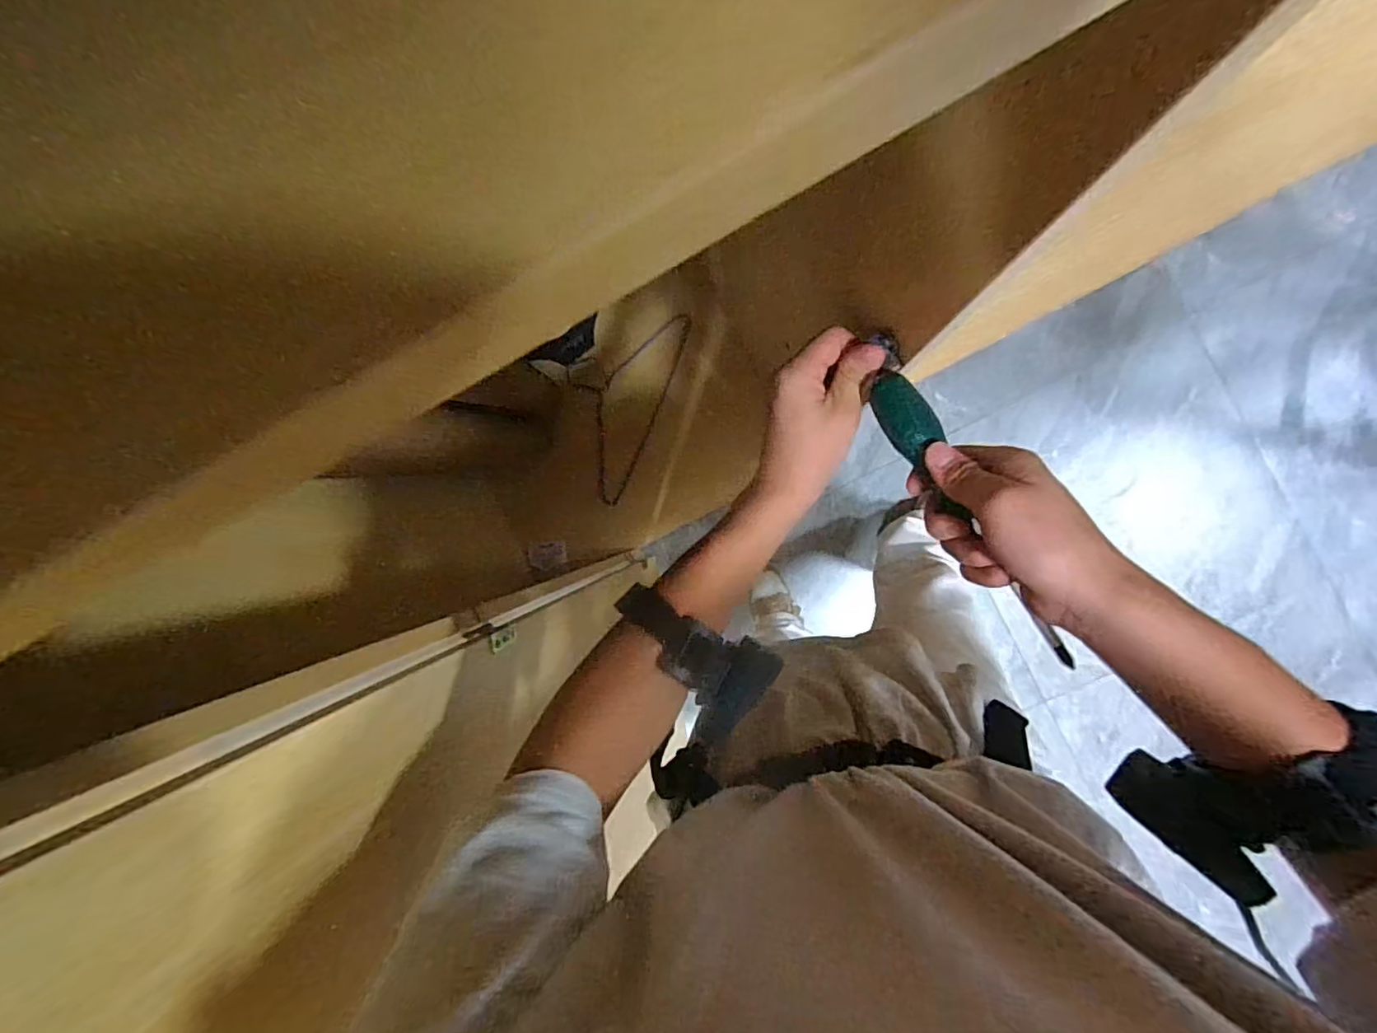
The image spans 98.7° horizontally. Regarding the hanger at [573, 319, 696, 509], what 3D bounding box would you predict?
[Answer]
[{"bbox_3d":[-0.151,-0.245,1.237,0.181,0.019,0.415,23,99,-4],"label":"hanger"}]

